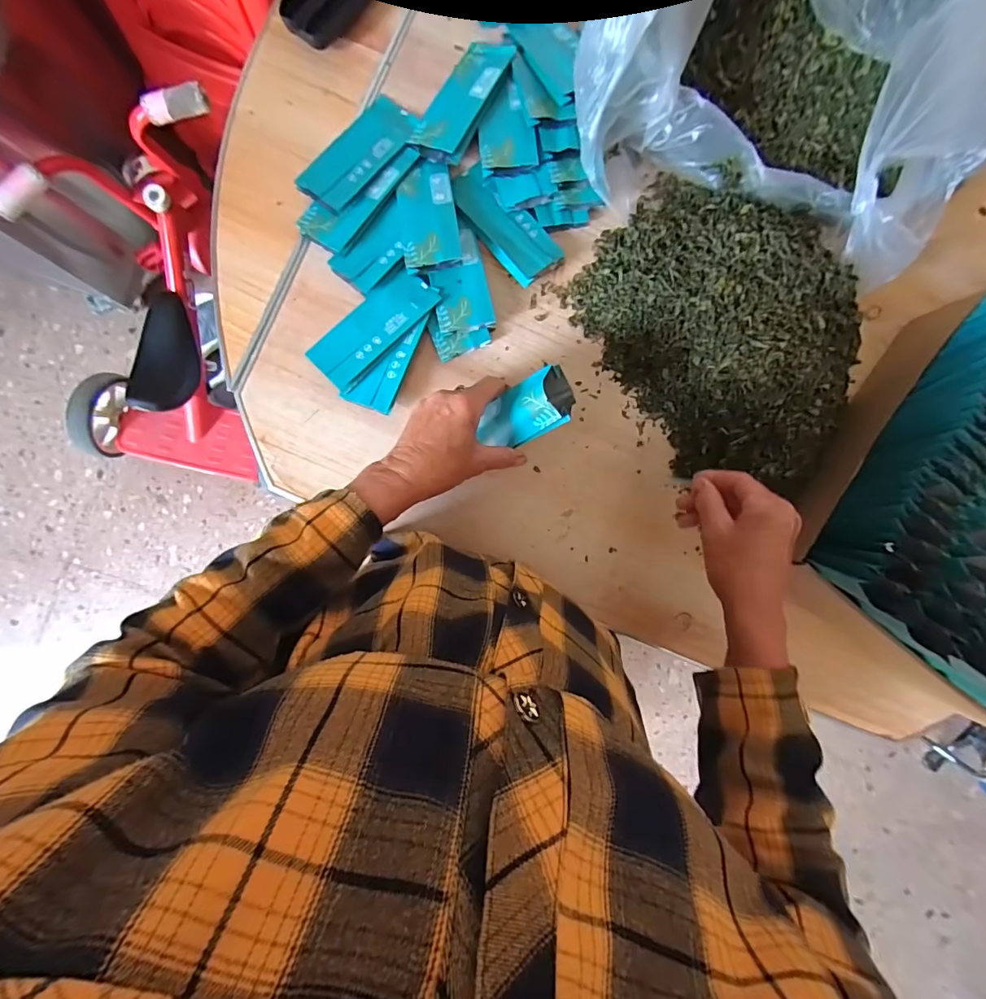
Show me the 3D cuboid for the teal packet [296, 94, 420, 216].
[{"bbox_3d":[-0.130,-0.341,0.441,0.054,0.008,0.133,38,86,-3],"label":"teal packet"}]

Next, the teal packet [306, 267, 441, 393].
[{"bbox_3d":[-0.116,-0.169,0.441,0.054,0.005,0.130,44,84,5],"label":"teal packet"}]

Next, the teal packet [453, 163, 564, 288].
[{"bbox_3d":[0.008,-0.277,0.453,0.050,0.013,0.130,-39,92,-4],"label":"teal packet"}]

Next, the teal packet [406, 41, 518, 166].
[{"bbox_3d":[-0.029,-0.402,0.450,0.049,0.015,0.136,29,87,-3],"label":"teal packet"}]

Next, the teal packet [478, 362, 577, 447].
[{"bbox_3d":[0.025,-0.074,0.394,0.033,0.098,0.049,-17,90,-42],"label":"teal packet"}]

